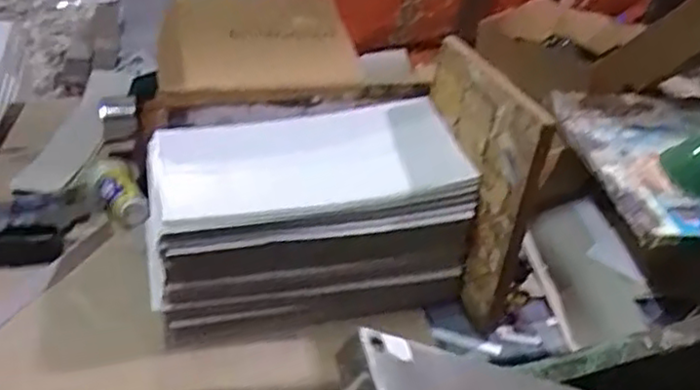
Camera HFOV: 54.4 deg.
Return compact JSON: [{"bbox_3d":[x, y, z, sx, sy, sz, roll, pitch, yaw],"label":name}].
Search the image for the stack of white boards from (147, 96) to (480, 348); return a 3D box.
[{"bbox_3d":[-0.054,0.023,0.843,0.365,0.178,0.215,-5,38,-13],"label":"stack of white boards"}]

